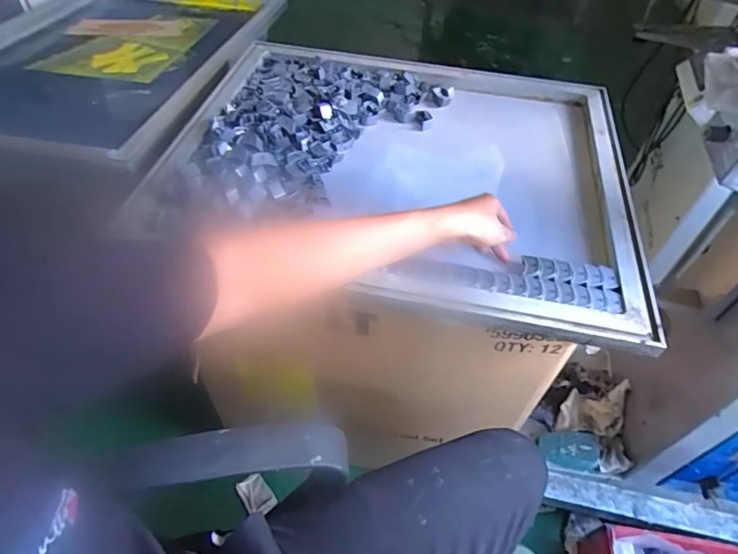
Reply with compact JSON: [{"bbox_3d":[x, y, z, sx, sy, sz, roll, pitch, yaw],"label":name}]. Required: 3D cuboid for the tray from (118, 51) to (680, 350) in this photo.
[{"bbox_3d":[0.058,-0.197,0.778,0.697,0.061,0.572,13,51,8],"label":"tray"}]

